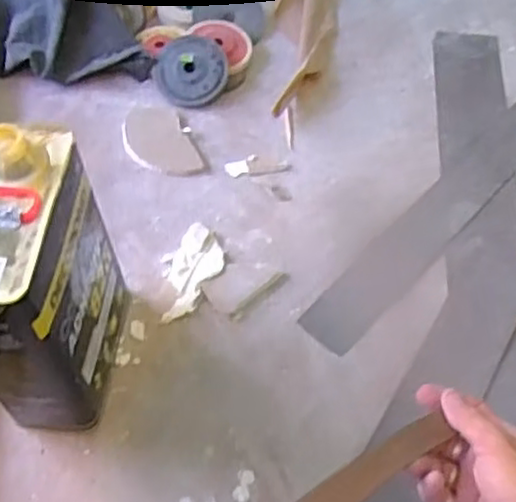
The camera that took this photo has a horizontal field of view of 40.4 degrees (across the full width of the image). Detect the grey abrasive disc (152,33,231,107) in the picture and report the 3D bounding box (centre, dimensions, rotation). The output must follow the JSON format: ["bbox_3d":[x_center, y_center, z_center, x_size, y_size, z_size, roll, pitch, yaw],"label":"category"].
[{"bbox_3d":[-0.091,-0.244,0.946,0.096,0.022,0.107,-7,76,3],"label":"grey abrasive disc"}]

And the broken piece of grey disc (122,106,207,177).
[{"bbox_3d":[-0.127,-0.139,0.897,0.076,0.009,0.125,-19,59,-14],"label":"broken piece of grey disc"}]

